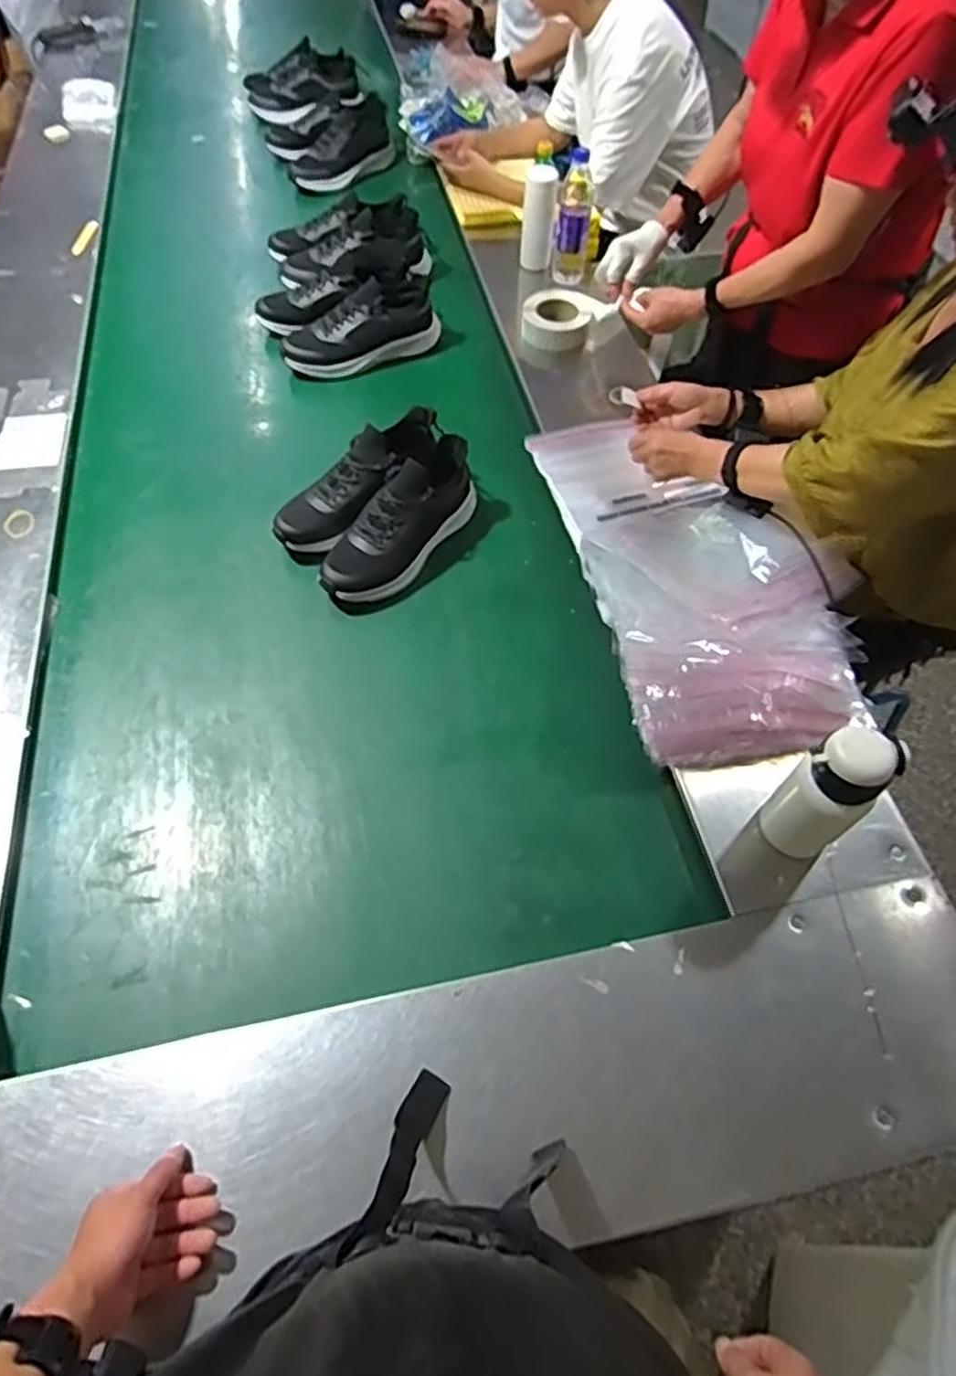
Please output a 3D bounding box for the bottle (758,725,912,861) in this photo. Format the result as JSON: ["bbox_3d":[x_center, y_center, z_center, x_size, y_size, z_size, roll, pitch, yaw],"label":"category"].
[{"bbox_3d":[0.368,0.110,0.769,0.070,0.193,0.076,0,58,0],"label":"bottle"}]

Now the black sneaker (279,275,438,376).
[{"bbox_3d":[-0.208,-0.663,1.346,0.298,0.116,0.093,-22,60,-13],"label":"black sneaker"}]

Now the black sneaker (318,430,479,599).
[{"bbox_3d":[-0.110,-0.241,1.083,0.114,0.110,0.299,37,76,20],"label":"black sneaker"}]

